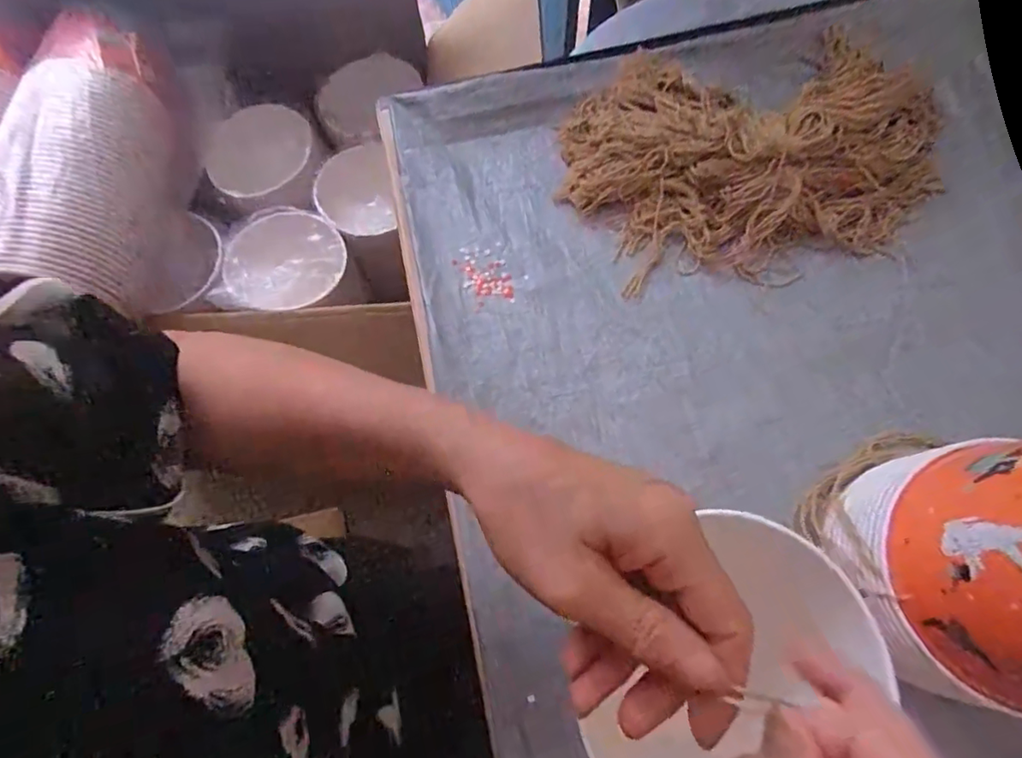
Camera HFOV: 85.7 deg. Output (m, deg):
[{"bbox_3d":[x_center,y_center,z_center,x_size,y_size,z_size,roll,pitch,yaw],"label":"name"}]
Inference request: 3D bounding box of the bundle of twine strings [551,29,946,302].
[{"bbox_3d":[0.226,-0.204,0.515,0.344,0.071,0.223,-5,70,-1],"label":"bundle of twine strings"}]

